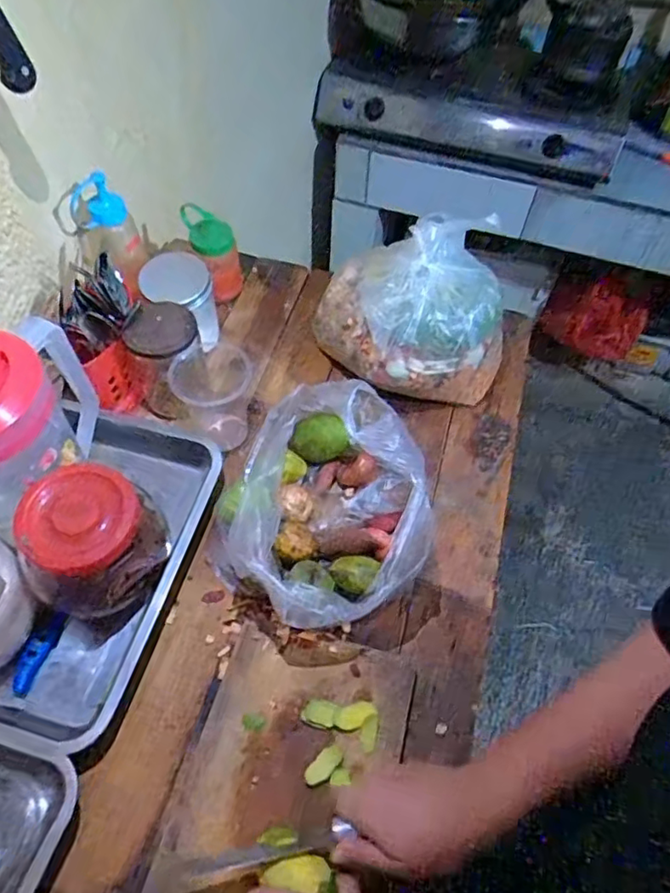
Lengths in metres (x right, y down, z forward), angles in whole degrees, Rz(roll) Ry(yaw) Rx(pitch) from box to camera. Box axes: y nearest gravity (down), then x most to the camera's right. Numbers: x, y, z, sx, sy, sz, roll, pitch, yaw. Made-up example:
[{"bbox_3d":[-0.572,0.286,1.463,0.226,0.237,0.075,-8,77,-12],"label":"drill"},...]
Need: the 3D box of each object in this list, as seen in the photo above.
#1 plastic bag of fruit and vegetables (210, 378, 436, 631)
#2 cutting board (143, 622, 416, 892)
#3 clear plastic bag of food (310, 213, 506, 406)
[{"bbox_3d":[-0.004,0.062,0.619,0.213,0.136,0.228,34,61,19],"label":"plastic bag of fruit and vegetables"},{"bbox_3d":[-0.048,0.312,0.516,0.173,0.022,0.298,14,57,9],"label":"cutting board"},{"bbox_3d":[0.092,-0.155,0.745,0.204,0.169,0.153,-5,56,-6],"label":"clear plastic bag of food"}]

